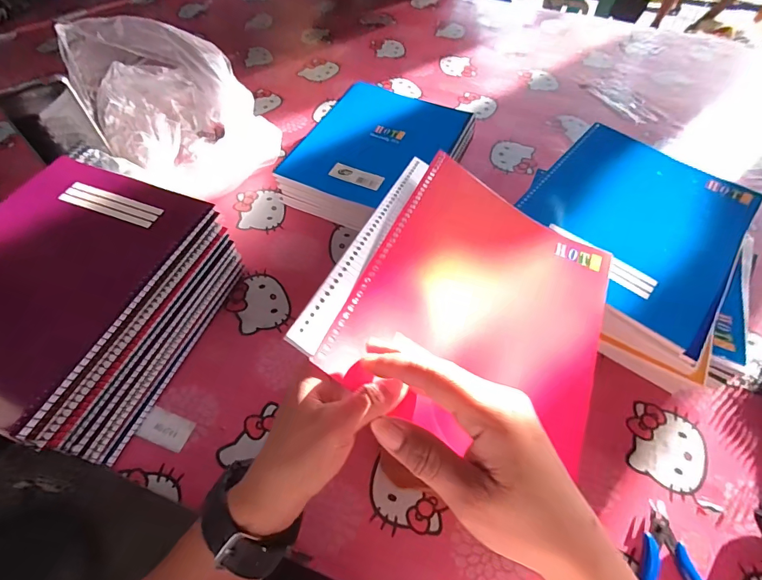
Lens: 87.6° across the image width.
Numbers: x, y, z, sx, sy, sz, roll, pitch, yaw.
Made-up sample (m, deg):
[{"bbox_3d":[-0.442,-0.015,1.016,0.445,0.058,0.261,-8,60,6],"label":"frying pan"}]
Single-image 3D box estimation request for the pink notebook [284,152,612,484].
[{"bbox_3d":[0.081,0.003,0.322,0.213,0.019,0.242,33,56,-4],"label":"pink notebook"}]

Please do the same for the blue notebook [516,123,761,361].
[{"bbox_3d":[0.272,-0.077,0.422,0.204,0.009,0.246,38,64,20],"label":"blue notebook"}]

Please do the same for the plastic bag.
[{"bbox_3d":[-0.301,-0.278,0.590,0.240,0.142,0.291,-21,59,-15],"label":"plastic bag"}]

